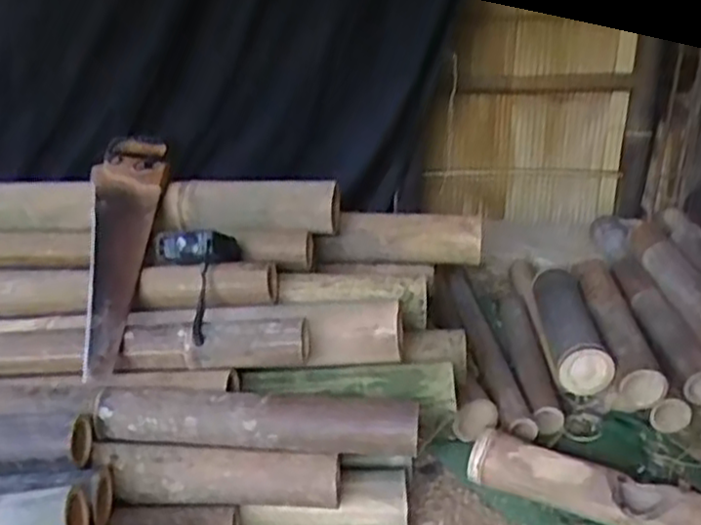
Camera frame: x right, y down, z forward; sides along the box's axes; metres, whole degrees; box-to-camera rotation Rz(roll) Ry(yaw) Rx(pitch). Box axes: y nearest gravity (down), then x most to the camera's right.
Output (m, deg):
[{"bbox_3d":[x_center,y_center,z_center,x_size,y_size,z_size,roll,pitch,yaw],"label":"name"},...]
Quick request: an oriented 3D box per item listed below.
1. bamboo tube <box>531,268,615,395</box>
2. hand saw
[{"bbox_3d":[0.343,0.098,1.163,0.078,0.078,0.263,1,24,4],"label":"bamboo tube"},{"bbox_3d":[-0.314,-0.037,1.008,0.107,0.039,0.468,-3,44,-7],"label":"hand saw"}]

